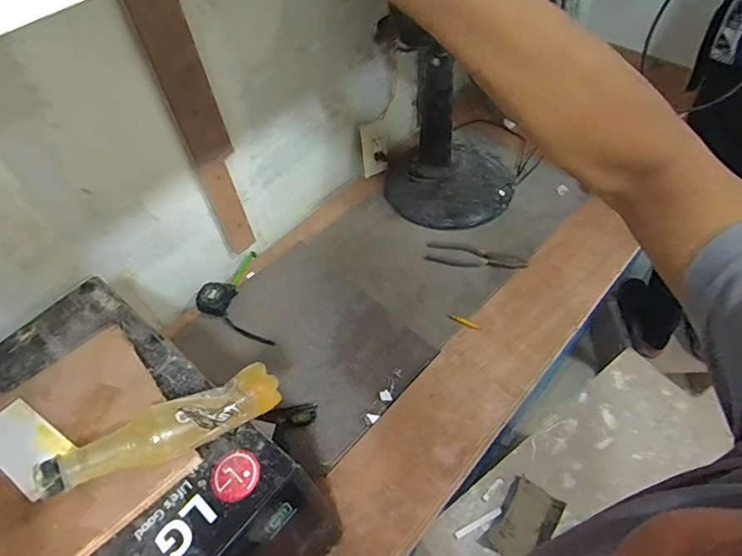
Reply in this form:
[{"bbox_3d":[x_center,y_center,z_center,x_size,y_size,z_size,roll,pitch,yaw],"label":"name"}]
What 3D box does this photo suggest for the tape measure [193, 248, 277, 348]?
[{"bbox_3d":[-0.284,0.049,0.976,0.130,0.039,0.244,-15,54,-7],"label":"tape measure"}]

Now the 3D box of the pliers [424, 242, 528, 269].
[{"bbox_3d":[0.221,-0.045,1.010,0.204,0.010,0.045,11,55,12],"label":"pliers"}]

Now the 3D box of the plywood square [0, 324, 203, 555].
[{"bbox_3d":[-0.322,0.176,0.498,0.211,0.015,0.233,-39,55,-19],"label":"plywood square"}]

